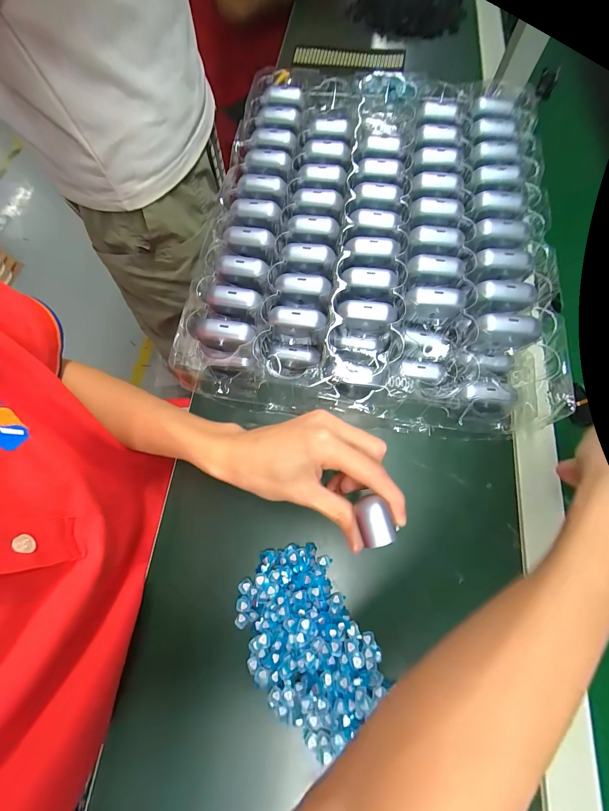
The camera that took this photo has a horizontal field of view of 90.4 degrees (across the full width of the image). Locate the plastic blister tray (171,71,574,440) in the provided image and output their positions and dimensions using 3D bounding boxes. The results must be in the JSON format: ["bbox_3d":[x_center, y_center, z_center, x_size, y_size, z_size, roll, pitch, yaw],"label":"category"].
[{"bbox_3d":[0.086,-0.207,0.349,0.353,0.054,0.450,8,73,5],"label":"plastic blister tray"}]

